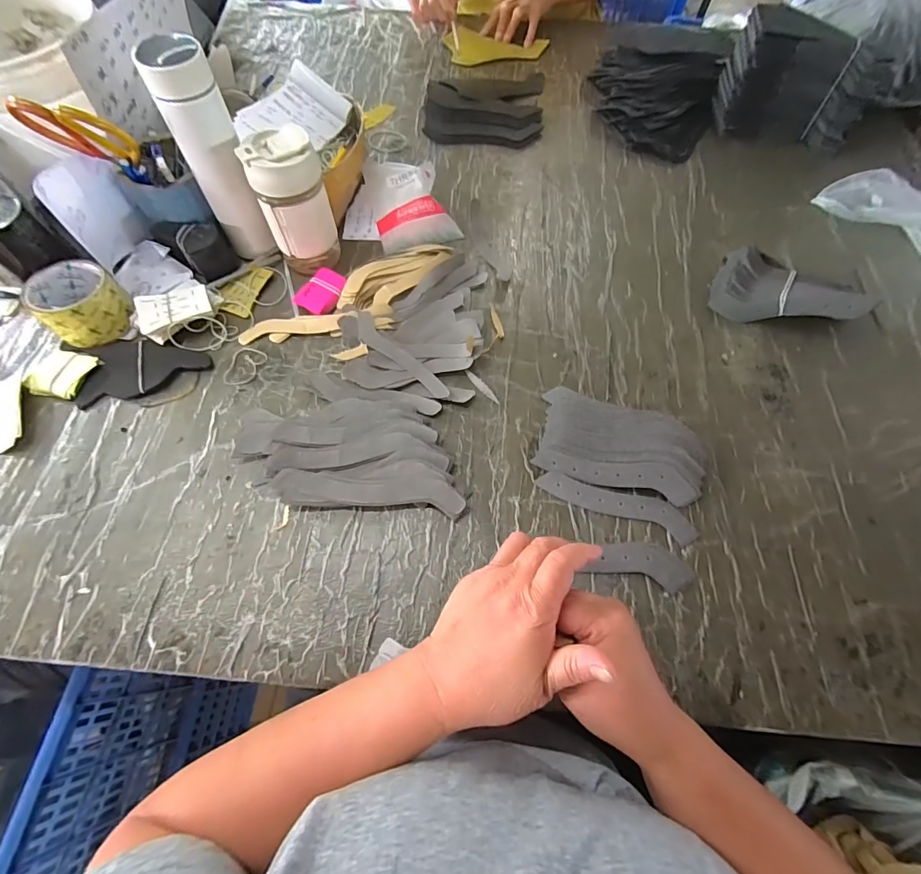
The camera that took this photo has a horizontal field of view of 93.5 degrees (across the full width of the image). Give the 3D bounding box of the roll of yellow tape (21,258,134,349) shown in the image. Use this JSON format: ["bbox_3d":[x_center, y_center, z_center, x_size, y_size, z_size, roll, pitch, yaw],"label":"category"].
[{"bbox_3d":[-0.463,-0.164,0.530,0.093,0.057,0.088,1,66,-2],"label":"roll of yellow tape"}]

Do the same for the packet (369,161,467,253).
[{"bbox_3d":[-0.071,-0.358,0.645,0.115,0.040,0.179,-11,67,-7],"label":"packet"}]

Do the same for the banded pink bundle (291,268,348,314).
[{"bbox_3d":[-0.182,-0.193,0.578,0.051,0.015,0.069,24,67,8],"label":"banded pink bundle"}]

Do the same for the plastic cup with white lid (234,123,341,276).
[{"bbox_3d":[-0.205,-0.287,0.545,0.080,0.151,0.068,-20,68,-11],"label":"plastic cup with white lid"}]

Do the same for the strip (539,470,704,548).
[{"bbox_3d":[0.167,0.069,0.464,0.165,0.006,0.038,22,67,7],"label":"strip"}]

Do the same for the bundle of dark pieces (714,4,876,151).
[{"bbox_3d":[0.550,-0.583,0.718,0.217,0.146,0.082,22,67,7],"label":"bundle of dark pieces"}]

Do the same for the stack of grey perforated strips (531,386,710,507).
[{"bbox_3d":[0.181,0.004,0.482,0.174,0.033,0.107,16,66,5],"label":"stack of grey perforated strips"}]

